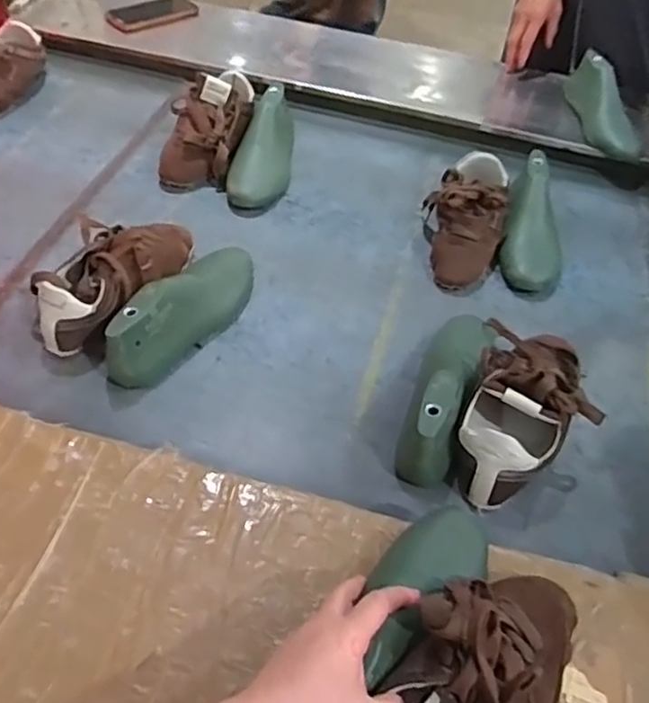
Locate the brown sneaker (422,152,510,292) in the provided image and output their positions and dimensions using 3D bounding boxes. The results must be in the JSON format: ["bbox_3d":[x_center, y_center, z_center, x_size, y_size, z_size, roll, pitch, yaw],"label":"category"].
[{"bbox_3d":[0.196,-0.193,0.913,0.111,0.078,0.229,16,51,8],"label":"brown sneaker"}]

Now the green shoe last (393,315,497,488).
[{"bbox_3d":[0.136,0.032,0.721,0.062,0.082,0.233,20,51,12],"label":"green shoe last"}]

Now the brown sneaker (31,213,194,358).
[{"bbox_3d":[-0.252,-0.099,0.792,0.088,0.087,0.232,24,52,15],"label":"brown sneaker"}]

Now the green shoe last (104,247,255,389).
[{"bbox_3d":[-0.156,-0.059,0.774,0.072,0.081,0.245,23,52,14],"label":"green shoe last"}]

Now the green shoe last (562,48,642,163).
[{"bbox_3d":[0.471,-0.419,1.117,0.084,0.103,0.233,4,50,-1],"label":"green shoe last"}]

